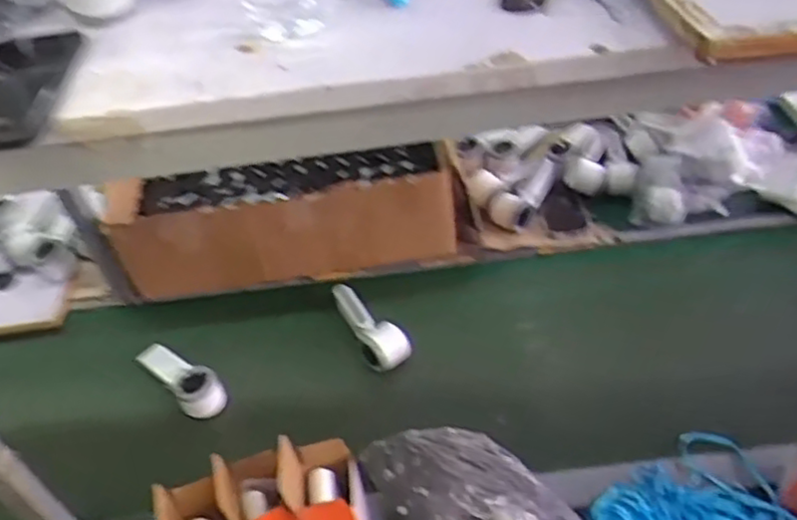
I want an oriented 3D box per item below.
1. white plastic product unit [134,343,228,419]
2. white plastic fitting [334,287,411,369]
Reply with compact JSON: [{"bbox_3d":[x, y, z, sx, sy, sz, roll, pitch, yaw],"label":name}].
[{"bbox_3d":[-0.332,0.169,1.033,0.177,0.086,0.059,33,58,32],"label":"white plastic product unit"},{"bbox_3d":[-0.043,0.099,1.071,0.062,0.069,0.186,-22,48,-14],"label":"white plastic fitting"}]

